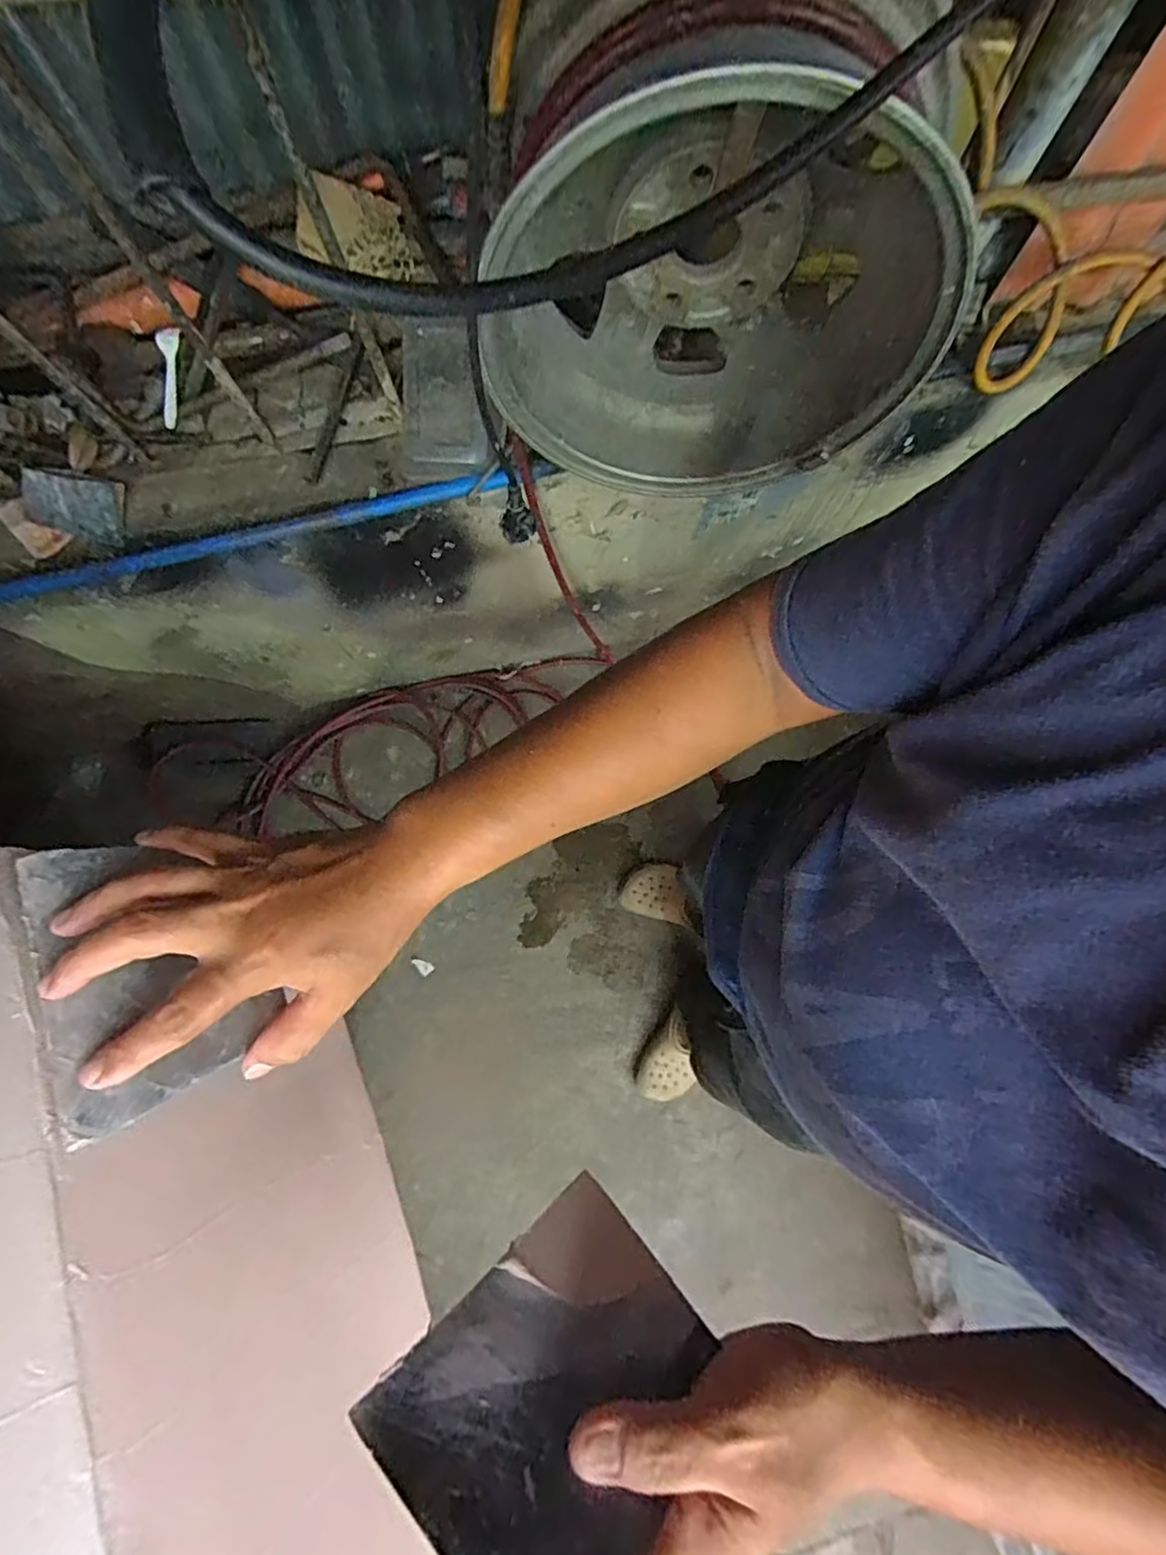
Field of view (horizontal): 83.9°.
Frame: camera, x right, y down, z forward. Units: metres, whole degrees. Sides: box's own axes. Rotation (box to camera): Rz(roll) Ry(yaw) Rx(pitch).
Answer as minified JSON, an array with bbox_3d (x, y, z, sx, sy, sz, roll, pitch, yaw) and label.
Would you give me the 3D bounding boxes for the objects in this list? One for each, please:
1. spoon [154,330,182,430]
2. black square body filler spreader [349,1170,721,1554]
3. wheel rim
[{"bbox_3d":[-0.482,-0.465,0.755,0.025,0.008,0.105,6,102,0],"label":"spoon"},{"bbox_3d":[-0.005,0.238,0.258,0.097,0.136,0.004,37,114,26],"label":"black square body filler spreader"},{"bbox_3d":[0.107,-0.421,0.558,0.372,0.357,0.160,1,80,-1],"label":"wheel rim"}]

